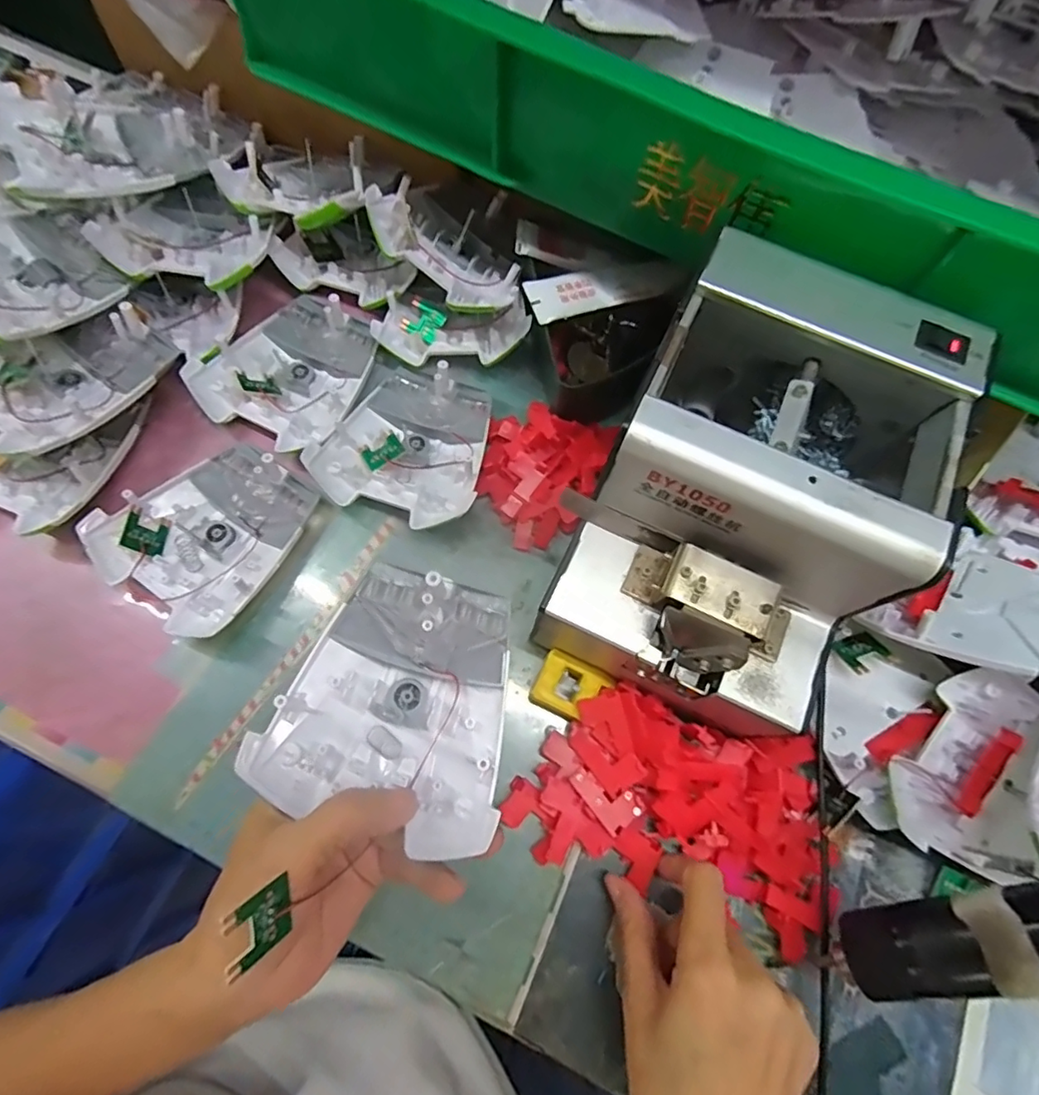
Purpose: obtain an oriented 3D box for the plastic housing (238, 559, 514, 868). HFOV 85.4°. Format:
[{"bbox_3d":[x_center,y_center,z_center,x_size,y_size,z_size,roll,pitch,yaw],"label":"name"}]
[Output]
[{"bbox_3d":[-0.050,0.064,0.239,0.095,0.020,0.103,15,73,4],"label":"plastic housing"}]

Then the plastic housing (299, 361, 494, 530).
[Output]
[{"bbox_3d":[-0.066,-0.061,0.345,0.095,0.025,0.095,18,64,5],"label":"plastic housing"}]

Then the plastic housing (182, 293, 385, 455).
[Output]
[{"bbox_3d":[-0.145,-0.117,0.362,0.093,0.026,0.105,25,72,5],"label":"plastic housing"}]

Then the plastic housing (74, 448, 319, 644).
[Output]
[{"bbox_3d":[-0.176,-0.009,0.323,0.092,0.028,0.104,38,73,9],"label":"plastic housing"}]

